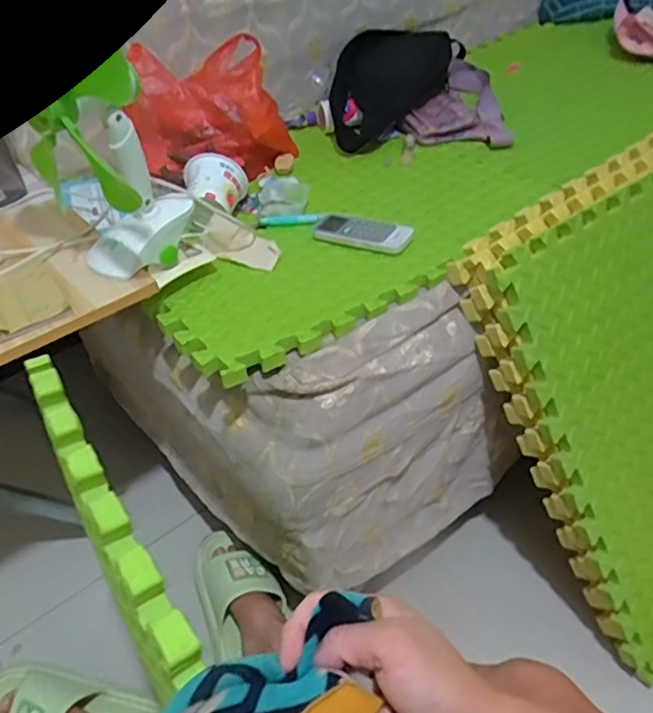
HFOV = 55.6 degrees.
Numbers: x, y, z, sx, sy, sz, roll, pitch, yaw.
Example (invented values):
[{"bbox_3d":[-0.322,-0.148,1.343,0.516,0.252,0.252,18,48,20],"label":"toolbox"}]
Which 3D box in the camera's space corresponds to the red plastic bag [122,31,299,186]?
[{"bbox_3d":[-0.204,-0.405,1.023,0.264,0.173,0.189,-28,46,-21],"label":"red plastic bag"}]

